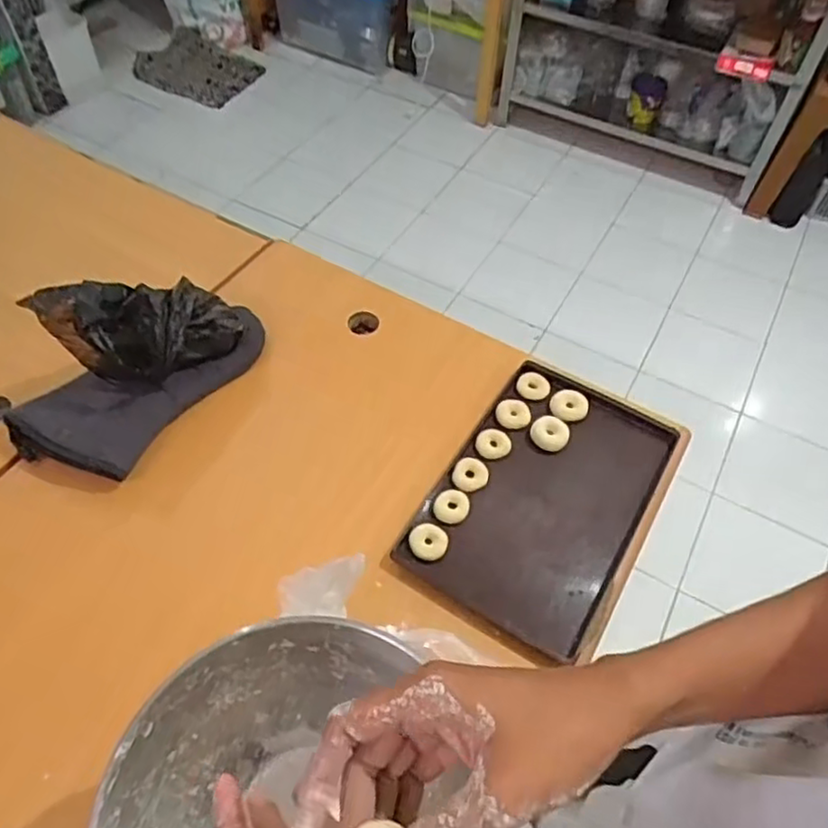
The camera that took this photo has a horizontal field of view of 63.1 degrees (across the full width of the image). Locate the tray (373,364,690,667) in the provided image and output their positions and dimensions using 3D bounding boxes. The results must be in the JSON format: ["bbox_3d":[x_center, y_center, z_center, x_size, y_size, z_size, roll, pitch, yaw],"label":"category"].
[{"bbox_3d":[0.166,0.105,0.875,0.254,0.049,0.380,27,57,16],"label":"tray"}]

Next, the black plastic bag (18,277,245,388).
[{"bbox_3d":[-0.333,-0.119,0.854,0.216,0.137,0.096,-36,63,-26],"label":"black plastic bag"}]

